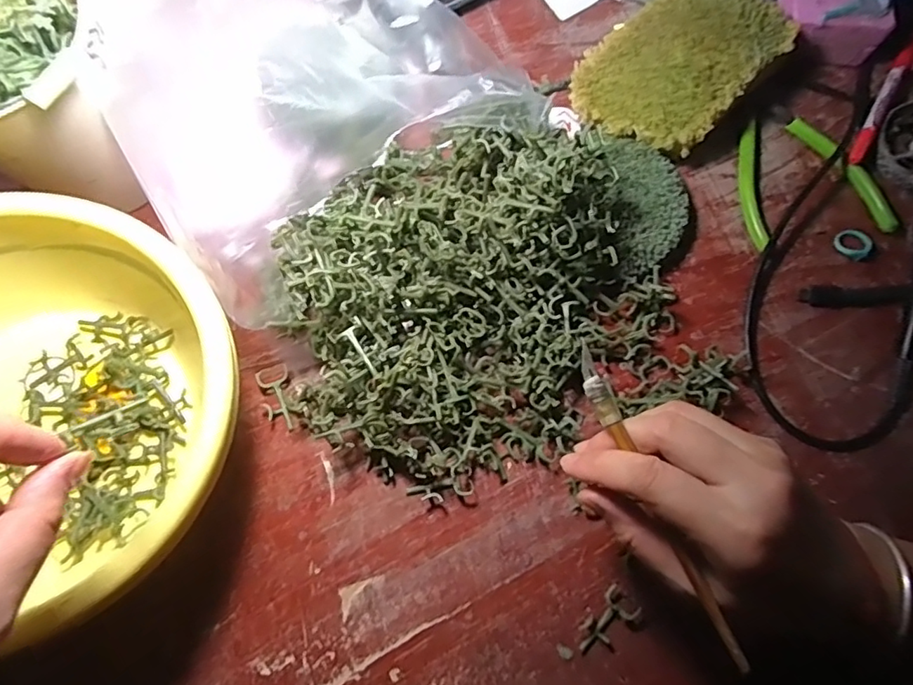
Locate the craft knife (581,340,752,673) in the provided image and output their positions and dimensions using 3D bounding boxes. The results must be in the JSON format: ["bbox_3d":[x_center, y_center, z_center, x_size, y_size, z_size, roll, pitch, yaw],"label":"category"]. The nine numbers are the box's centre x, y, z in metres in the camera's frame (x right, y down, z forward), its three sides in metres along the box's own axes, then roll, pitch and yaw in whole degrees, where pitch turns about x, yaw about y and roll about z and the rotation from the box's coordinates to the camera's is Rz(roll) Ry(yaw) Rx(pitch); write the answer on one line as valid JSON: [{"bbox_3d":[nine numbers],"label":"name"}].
[{"bbox_3d":[0.092,0.073,0.259,0.010,0.006,0.156,-25,79,-5],"label":"craft knife"}]

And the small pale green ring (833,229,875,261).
[{"bbox_3d":[0.275,-0.069,0.387,0.025,0.005,0.021,33,79,9],"label":"small pale green ring"}]

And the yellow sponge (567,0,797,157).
[{"bbox_3d":[0.155,-0.196,0.384,0.134,0.027,0.095,-43,79,-9],"label":"yellow sponge"}]

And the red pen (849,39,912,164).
[{"bbox_3d":[0.318,-0.184,0.408,0.016,0.008,0.137,35,79,9],"label":"red pen"}]

